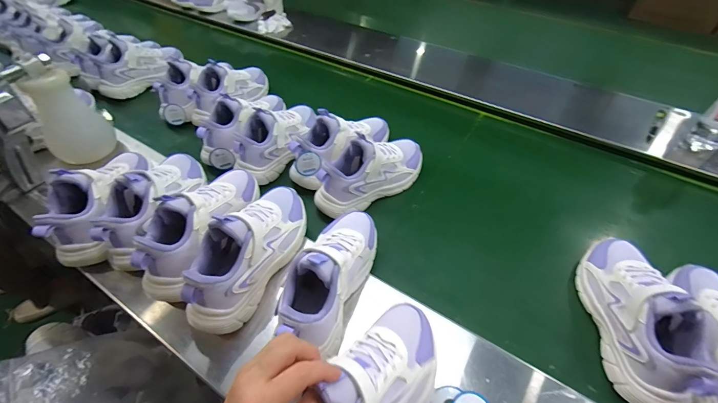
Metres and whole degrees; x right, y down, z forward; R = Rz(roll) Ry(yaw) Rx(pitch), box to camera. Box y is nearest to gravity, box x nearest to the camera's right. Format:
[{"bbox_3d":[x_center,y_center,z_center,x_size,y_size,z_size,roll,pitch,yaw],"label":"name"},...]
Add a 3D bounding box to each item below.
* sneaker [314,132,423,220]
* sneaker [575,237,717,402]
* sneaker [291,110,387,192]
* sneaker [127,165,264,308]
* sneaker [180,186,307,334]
[{"bbox_3d":[0.028,-0.062,0.621,0.243,0.111,0.097,-38,64,-21],"label":"sneaker"},{"bbox_3d":[0.377,0.148,0.448,0.081,0.127,0.233,5,57,5],"label":"sneaker"},{"bbox_3d":[-0.039,-0.129,0.669,0.087,0.103,0.238,36,65,22],"label":"sneaker"},{"bbox_3d":[-0.236,0.020,0.493,0.084,0.102,0.238,10,58,8],"label":"sneaker"},{"bbox_3d":[-0.149,0.056,0.463,0.090,0.116,0.241,17,59,12],"label":"sneaker"}]

